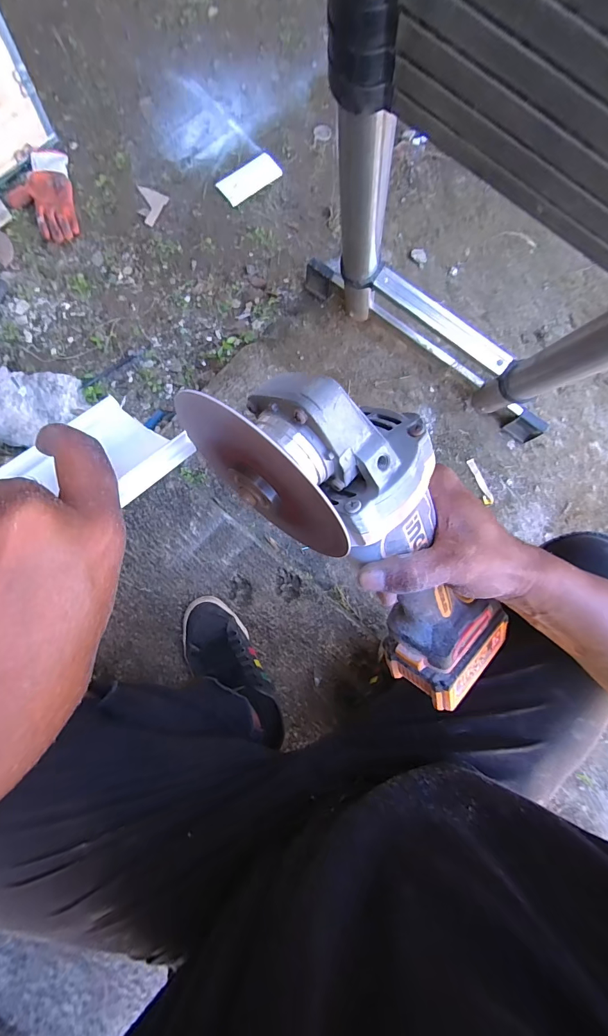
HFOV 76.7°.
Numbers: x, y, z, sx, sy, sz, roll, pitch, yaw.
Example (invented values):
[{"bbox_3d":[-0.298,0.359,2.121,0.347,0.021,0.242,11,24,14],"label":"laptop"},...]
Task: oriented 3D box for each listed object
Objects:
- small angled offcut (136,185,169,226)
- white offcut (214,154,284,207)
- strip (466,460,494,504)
[{"bbox_3d":[-0.399,-0.794,0.976,0.079,0.005,0.092,26,82,-1],"label":"small angled offcut"},{"bbox_3d":[-0.139,-0.877,0.991,0.170,0.008,0.074,-41,88,-7],"label":"white offcut"},{"bbox_3d":[0.424,-0.087,0.918,0.025,0.005,0.116,-21,85,-6],"label":"strip"}]

